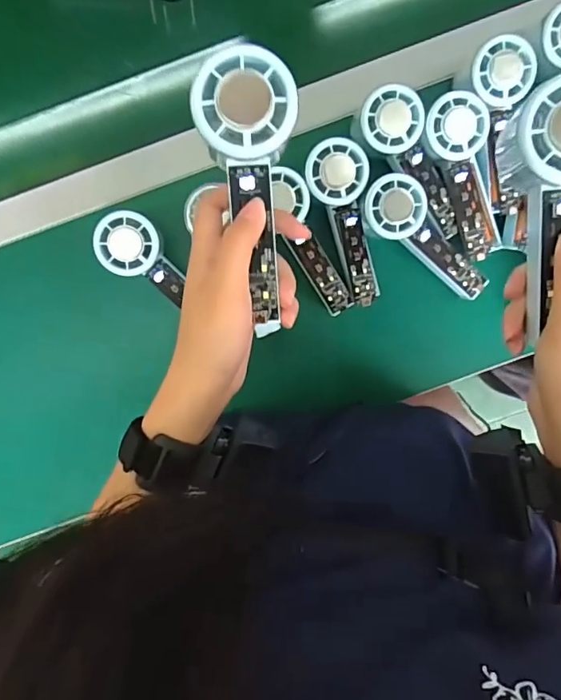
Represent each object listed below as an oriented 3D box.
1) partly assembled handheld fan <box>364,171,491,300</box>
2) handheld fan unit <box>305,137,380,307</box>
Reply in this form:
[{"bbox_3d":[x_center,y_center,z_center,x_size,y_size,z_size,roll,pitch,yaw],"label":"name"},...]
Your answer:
[{"bbox_3d":[0.140,-0.104,0.481,0.151,0.020,0.056,38,95,-21],"label":"partly assembled handheld fan"},{"bbox_3d":[0.066,-0.118,0.476,0.053,0.030,0.150,-17,97,0],"label":"handheld fan unit"}]

